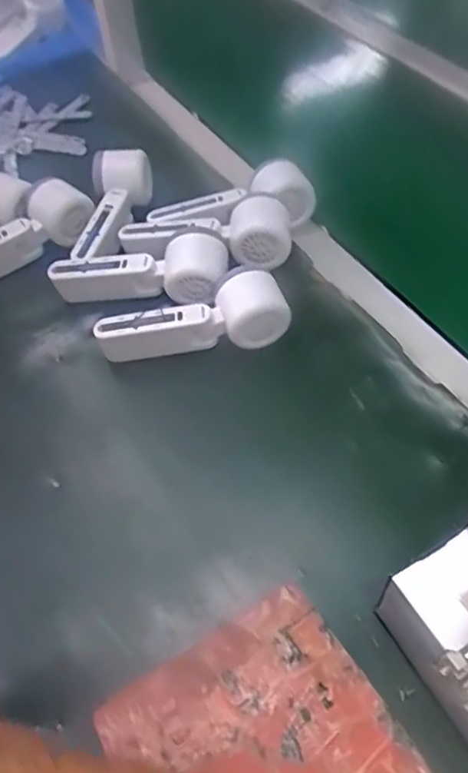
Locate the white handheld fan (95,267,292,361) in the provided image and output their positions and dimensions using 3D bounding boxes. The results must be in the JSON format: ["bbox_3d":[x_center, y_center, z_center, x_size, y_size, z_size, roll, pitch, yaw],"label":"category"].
[{"bbox_3d":[-0.037,-0.056,0.532,0.164,0.067,0.051,-13,53,-6],"label":"white handheld fan"}]

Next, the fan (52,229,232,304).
[{"bbox_3d":[-0.090,-0.108,0.558,0.167,0.052,0.046,-1,52,3],"label":"fan"}]

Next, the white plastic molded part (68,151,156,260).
[{"bbox_3d":[-0.130,-0.189,0.614,0.054,0.048,0.152,7,53,9],"label":"white plastic molded part"}]

